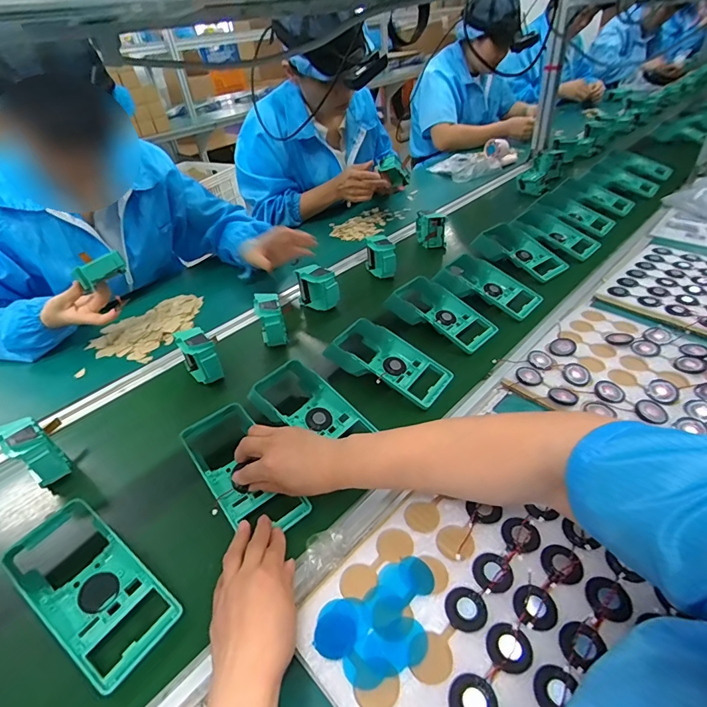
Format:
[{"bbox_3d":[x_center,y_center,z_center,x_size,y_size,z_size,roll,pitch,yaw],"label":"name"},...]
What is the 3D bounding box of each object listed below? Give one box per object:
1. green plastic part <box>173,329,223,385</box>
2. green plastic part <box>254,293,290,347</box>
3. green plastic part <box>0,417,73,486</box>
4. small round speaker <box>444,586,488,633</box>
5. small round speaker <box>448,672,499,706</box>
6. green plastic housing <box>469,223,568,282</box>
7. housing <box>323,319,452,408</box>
[{"bbox_3d":[-0.238,0.003,0.633,0.045,0.070,0.077,-28,45,-24],"label":"green plastic part"},{"bbox_3d":[-0.141,-0.052,0.695,0.050,0.076,0.071,-15,41,-10],"label":"green plastic part"},{"bbox_3d":[-0.396,0.125,0.513,0.069,0.079,0.048,25,49,31],"label":"green plastic part"},{"bbox_3d":[0.094,0.213,0.342,0.033,0.004,0.033,-4,40,3],"label":"small round speaker"},{"bbox_3d":[0.086,0.252,0.295,0.033,0.004,0.032,-4,40,3],"label":"small round speaker"},{"bbox_3d":[0.342,-0.215,0.833,0.099,0.045,0.188,-21,42,-17],"label":"green plastic housing"},{"bbox_3d":[0.050,0.012,0.613,0.184,0.044,0.092,23,48,30],"label":"housing"}]

